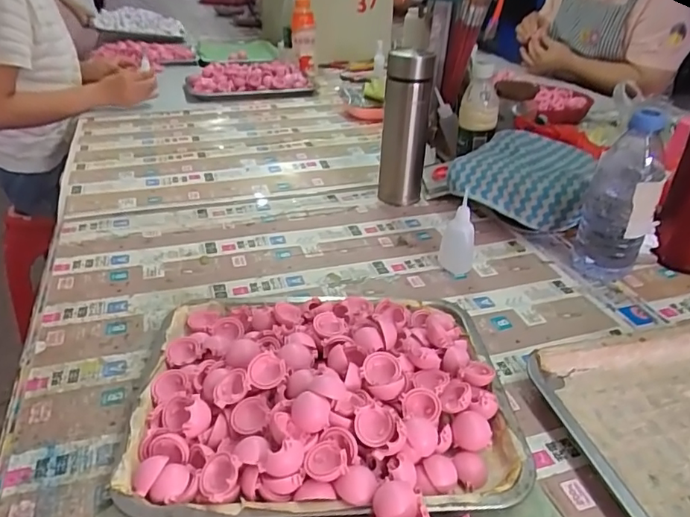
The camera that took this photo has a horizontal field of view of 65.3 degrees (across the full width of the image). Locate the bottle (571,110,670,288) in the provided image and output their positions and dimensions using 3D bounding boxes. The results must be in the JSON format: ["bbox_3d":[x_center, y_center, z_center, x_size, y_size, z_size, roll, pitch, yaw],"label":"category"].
[{"bbox_3d":[0.312,-0.066,0.611,0.071,0.196,0.061,17,34,24],"label":"bottle"}]

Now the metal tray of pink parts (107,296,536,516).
[{"bbox_3d":[-0.018,0.103,0.452,0.299,0.053,0.242,1,31,-2],"label":"metal tray of pink parts"}]

